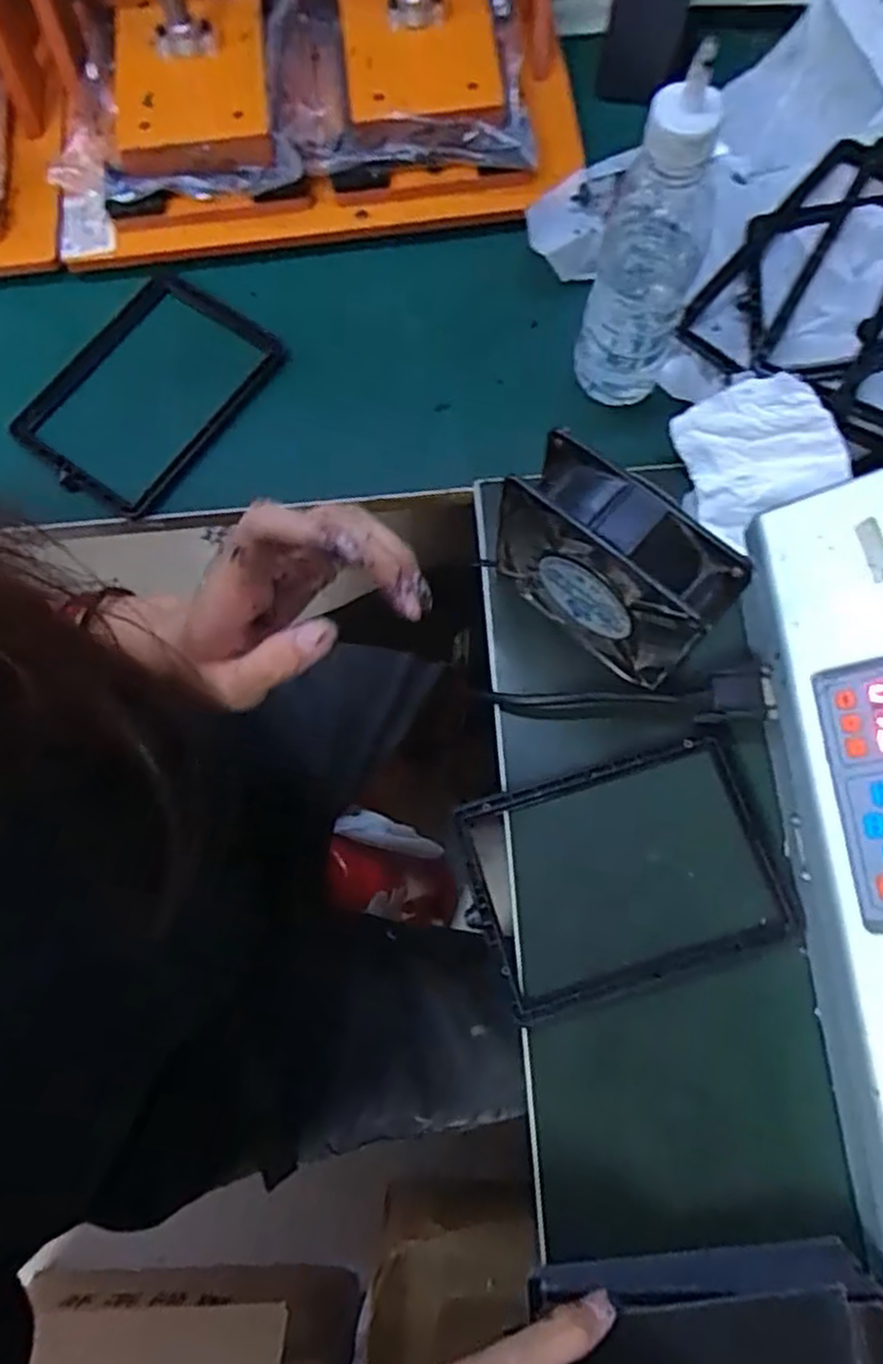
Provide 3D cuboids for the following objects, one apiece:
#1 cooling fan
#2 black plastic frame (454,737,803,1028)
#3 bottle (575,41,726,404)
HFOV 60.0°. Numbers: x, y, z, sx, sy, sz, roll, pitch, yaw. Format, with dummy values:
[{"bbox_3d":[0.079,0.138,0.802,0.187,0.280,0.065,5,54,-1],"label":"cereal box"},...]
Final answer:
[{"bbox_3d":[0.087,-0.059,0.406,0.124,0.117,0.041,41,79,12],"label":"cooling fan"},{"bbox_3d":[0.099,0.104,0.418,0.166,0.013,0.118,-17,74,-3],"label":"black plastic frame"},{"bbox_3d":[0.115,-0.249,0.434,0.066,0.187,0.061,19,76,7],"label":"bottle"}]

